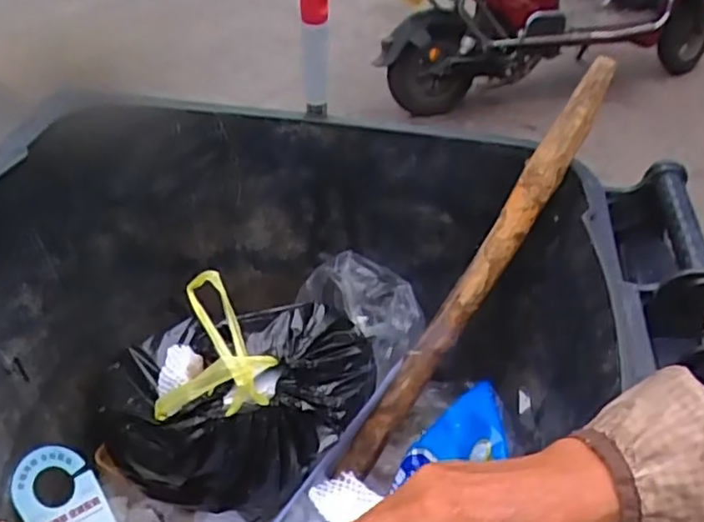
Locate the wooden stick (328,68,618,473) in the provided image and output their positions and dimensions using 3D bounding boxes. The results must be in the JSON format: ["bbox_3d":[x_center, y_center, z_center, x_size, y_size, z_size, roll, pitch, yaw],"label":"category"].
[{"bbox_3d":[0.127,0.029,0.694,0.038,0.512,0.030,14,21,-49],"label":"wooden stick"}]

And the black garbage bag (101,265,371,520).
[{"bbox_3d":[-0.113,0.133,0.670,0.266,0.171,0.188,1,41,1],"label":"black garbage bag"}]

